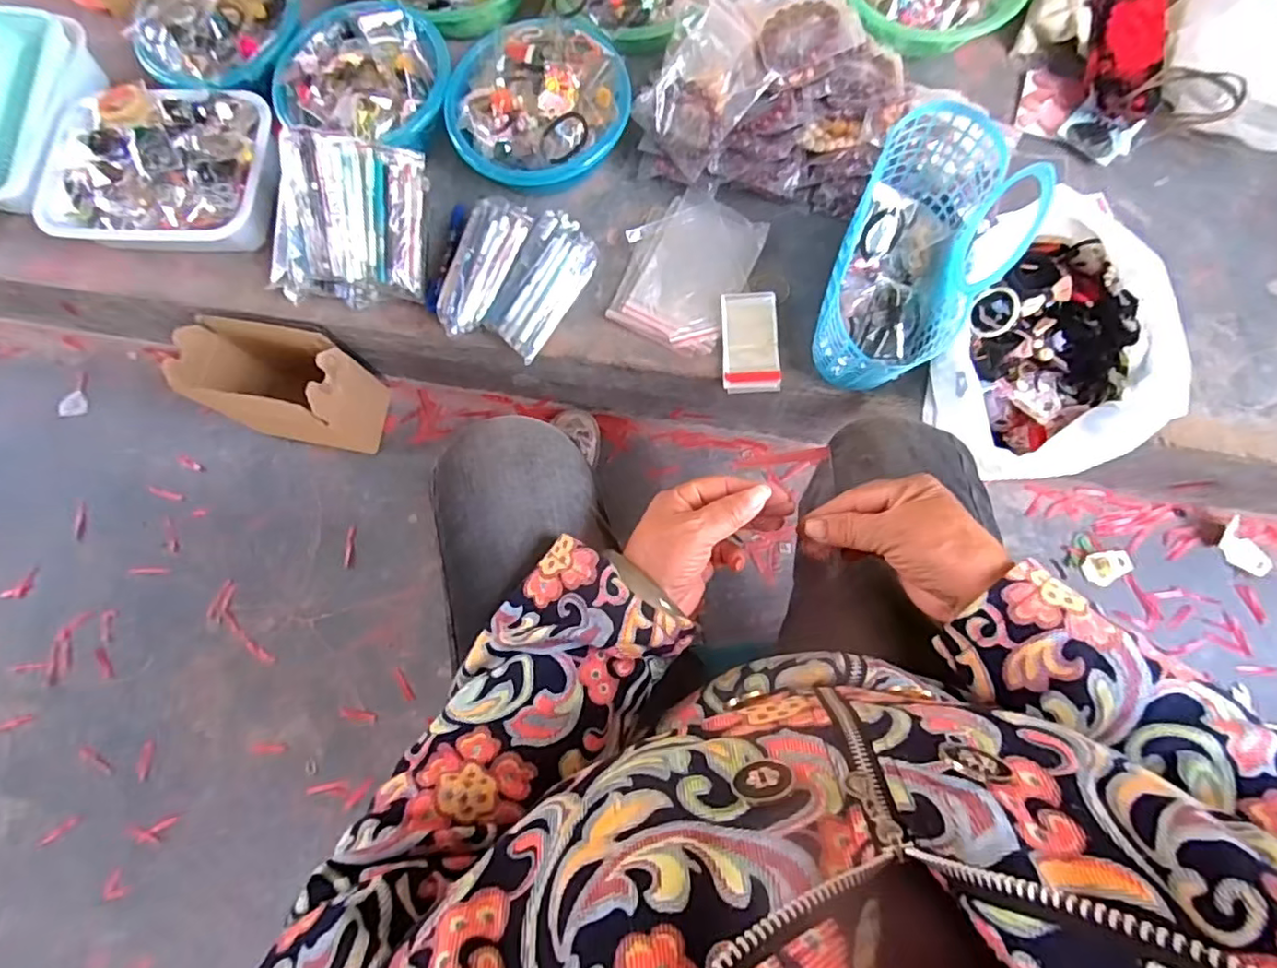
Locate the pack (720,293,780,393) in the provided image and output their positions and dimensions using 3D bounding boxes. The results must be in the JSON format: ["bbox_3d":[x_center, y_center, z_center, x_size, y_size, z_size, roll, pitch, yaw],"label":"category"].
[{"bbox_3d":[0.135,-0.171,0.723,0.066,0.008,0.122,-2,77,1],"label":"pack"}]

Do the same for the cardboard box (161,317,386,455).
[{"bbox_3d":[-0.502,-0.139,0.856,0.222,0.167,0.122,12,77,5],"label":"cardboard box"}]

